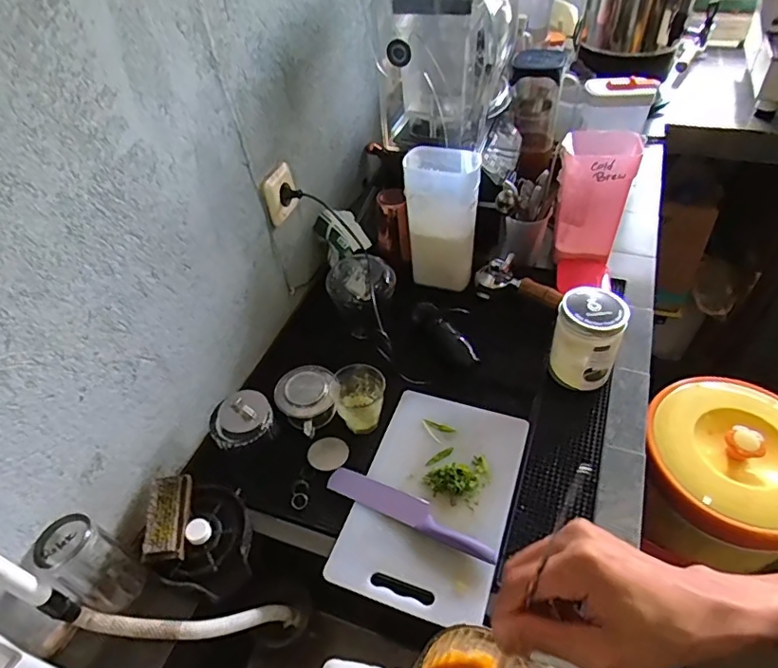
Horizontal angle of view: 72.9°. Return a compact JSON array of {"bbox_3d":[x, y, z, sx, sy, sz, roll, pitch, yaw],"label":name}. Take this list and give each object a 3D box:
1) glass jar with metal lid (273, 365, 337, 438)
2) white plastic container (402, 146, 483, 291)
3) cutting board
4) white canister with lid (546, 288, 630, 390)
[{"bbox_3d":[-0.118,0.094,0.776,0.091,0.049,0.086,-3,46,3],"label":"glass jar with metal lid"},{"bbox_3d":[0.093,-0.194,0.926,0.122,0.236,0.099,0,46,6],"label":"white plastic container"},{"bbox_3d":[0.061,0.207,0.694,0.190,0.016,0.289,13,49,18],"label":"cutting board"},{"bbox_3d":[0.290,0.010,0.772,0.094,0.133,0.083,11,48,16],"label":"white canister with lid"}]

